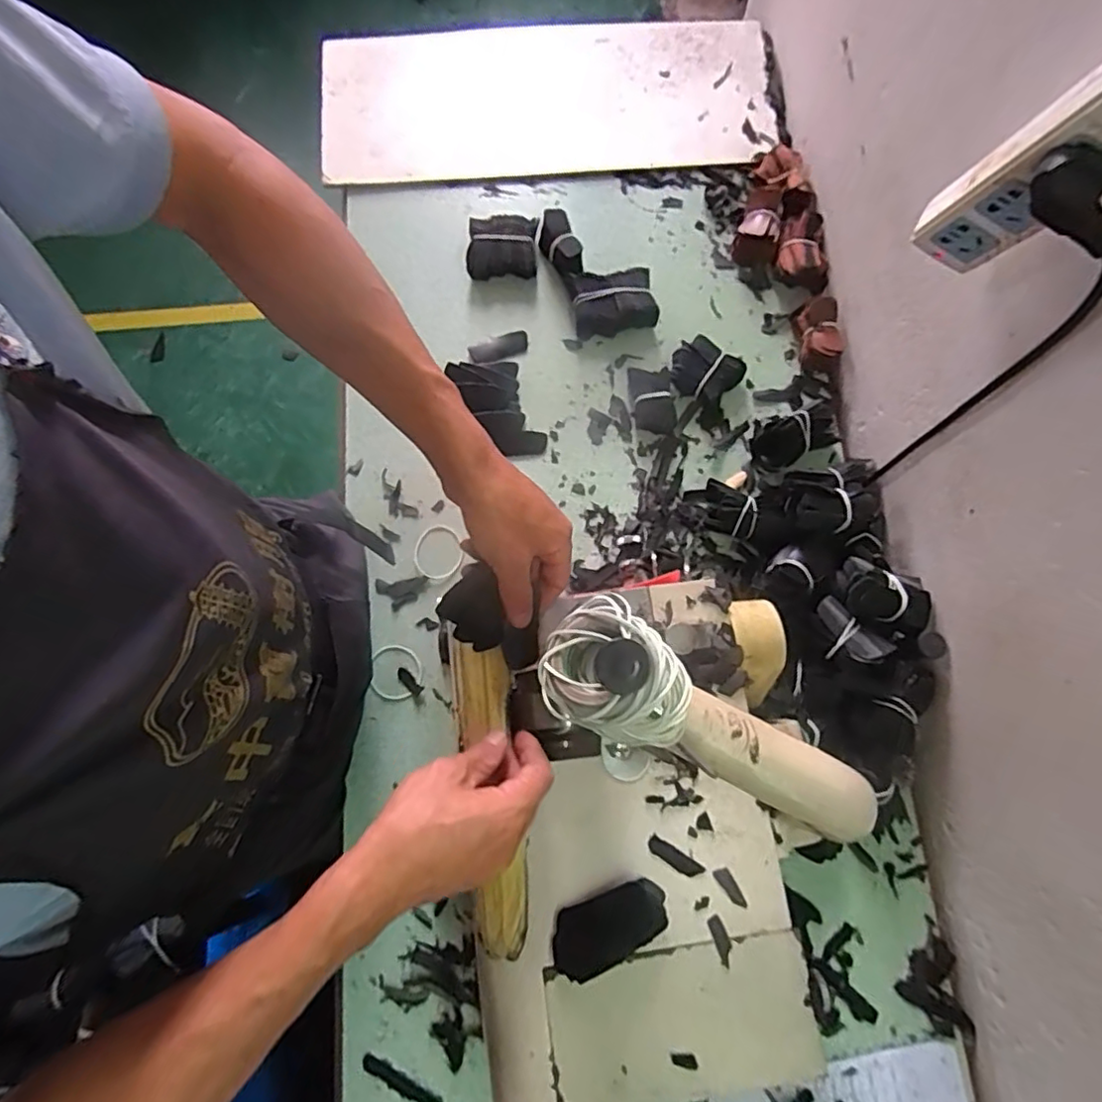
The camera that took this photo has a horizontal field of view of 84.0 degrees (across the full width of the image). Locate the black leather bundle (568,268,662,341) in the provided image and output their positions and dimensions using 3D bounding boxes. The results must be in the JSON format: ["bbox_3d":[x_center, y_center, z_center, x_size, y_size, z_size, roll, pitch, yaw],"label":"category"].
[{"bbox_3d":[0.069,-0.275,0.678,0.090,0.032,0.063,-8,76,-3],"label":"black leather bundle"}]

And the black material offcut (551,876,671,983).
[{"bbox_3d":[0.039,0.256,0.416,0.080,0.004,0.043,-22,77,-5],"label":"black material offcut"}]

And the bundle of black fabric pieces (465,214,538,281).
[{"bbox_3d":[-0.056,-0.343,0.695,0.078,0.029,0.062,0,76,-1],"label":"bundle of black fabric pieces"}]

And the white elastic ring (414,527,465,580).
[{"bbox_3d":[-0.114,0.002,0.623,0.050,0.005,0.057,22,72,2],"label":"white elastic ring"}]

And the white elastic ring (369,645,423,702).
[{"bbox_3d":[-0.150,0.118,0.594,0.049,0.004,0.052,0,76,-1],"label":"white elastic ring"}]

